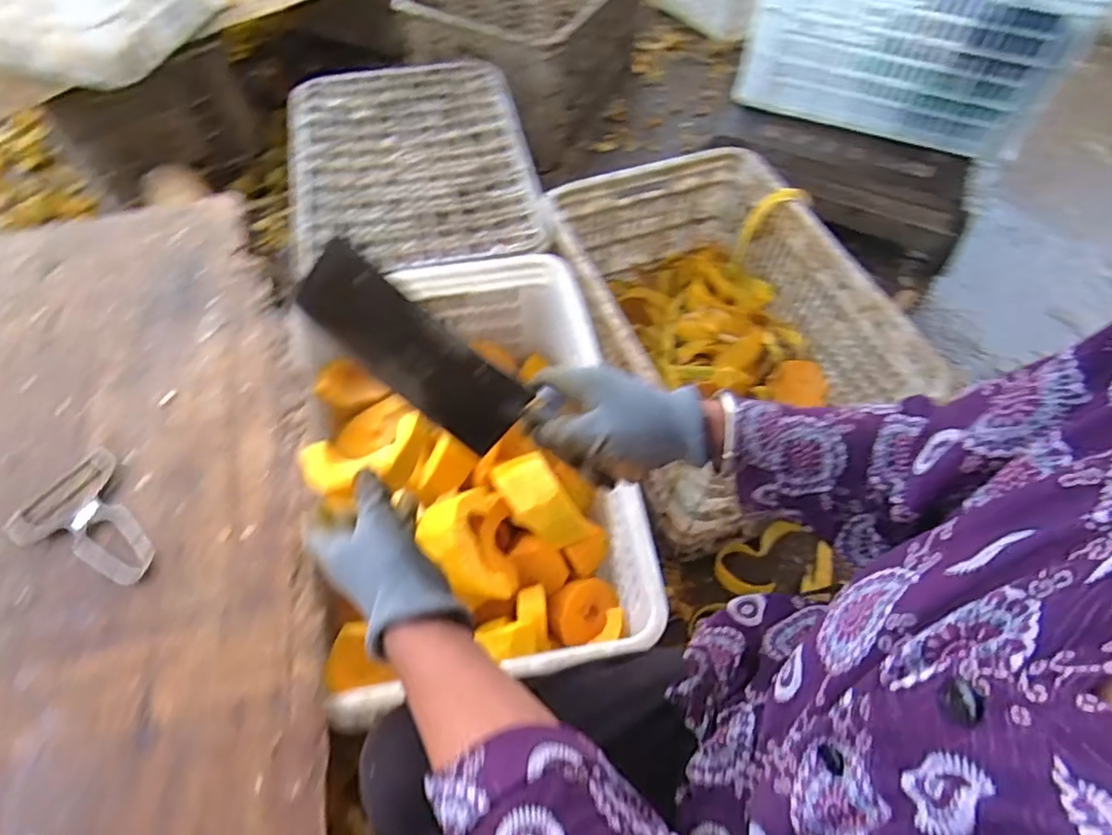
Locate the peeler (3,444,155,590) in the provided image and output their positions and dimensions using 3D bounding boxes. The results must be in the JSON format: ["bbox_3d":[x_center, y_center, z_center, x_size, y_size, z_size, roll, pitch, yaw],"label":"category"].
[{"bbox_3d":[-0.427,0.104,0.595,0.142,0.010,0.101,35,62,19],"label":"peeler"}]

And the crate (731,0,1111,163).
[{"bbox_3d":[0.622,-0.734,1.147,0.485,0.256,0.364,16,58,8],"label":"crate"}]

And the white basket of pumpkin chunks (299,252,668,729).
[{"bbox_3d":[-0.096,0.052,0.757,0.310,0.176,0.513,-8,58,-7],"label":"white basket of pumpkin chunks"}]

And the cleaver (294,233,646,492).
[{"bbox_3d":[-0.067,-0.025,0.459,0.242,0.069,0.026,38,32,-18],"label":"cleaver"}]

